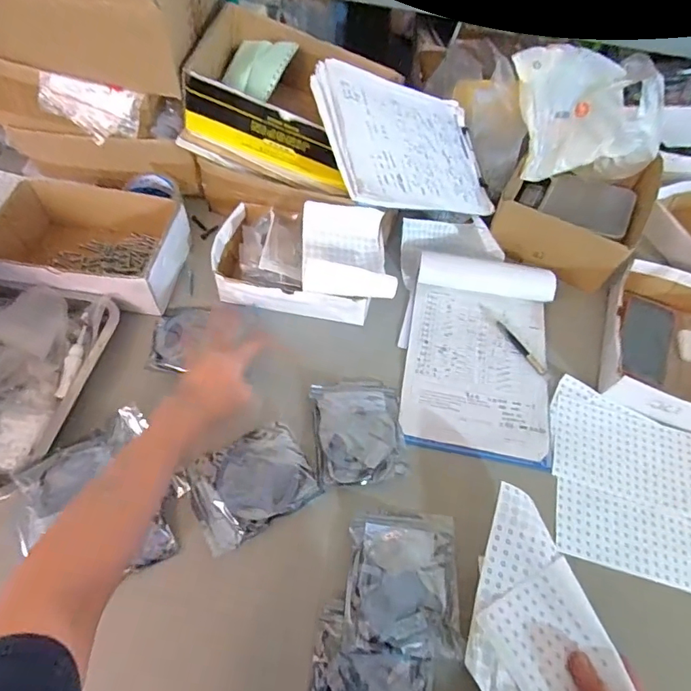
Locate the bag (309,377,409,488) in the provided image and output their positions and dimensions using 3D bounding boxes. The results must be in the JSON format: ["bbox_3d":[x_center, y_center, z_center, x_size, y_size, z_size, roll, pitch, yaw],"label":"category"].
[{"bbox_3d":[0.018,0.110,0.616,0.117,0.013,0.148,-5,59,-7],"label":"bag"}]

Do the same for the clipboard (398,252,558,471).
[{"bbox_3d":[0.198,0.005,0.691,0.217,0.030,0.329,12,59,3],"label":"clipboard"}]

